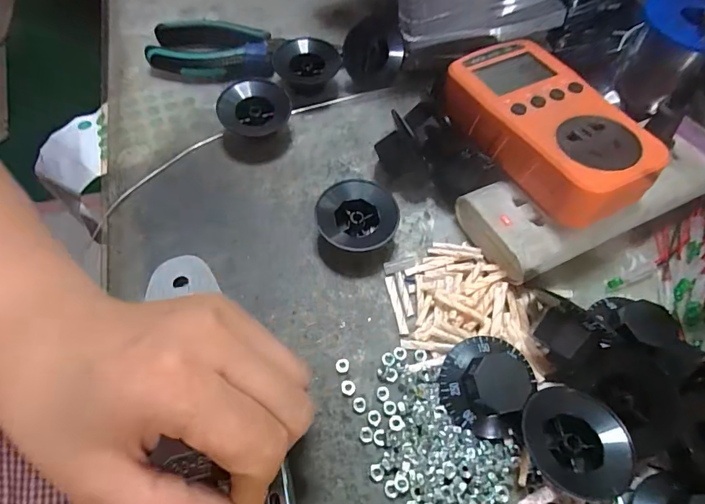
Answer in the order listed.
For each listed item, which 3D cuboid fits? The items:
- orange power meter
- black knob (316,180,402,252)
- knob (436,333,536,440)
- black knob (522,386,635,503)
[{"bbox_3d":[0.113,-0.076,0.257,0.073,0.039,0.131,-30,66,-15],"label":"orange power meter"},{"bbox_3d":[0.003,-0.020,0.265,0.048,0.021,0.043,9,62,5],"label":"black knob"},{"bbox_3d":[0.066,0.063,0.213,0.041,0.024,0.048,11,62,6],"label":"knob"},{"bbox_3d":[0.103,0.087,0.203,0.045,0.020,0.045,0,62,0],"label":"black knob"}]

